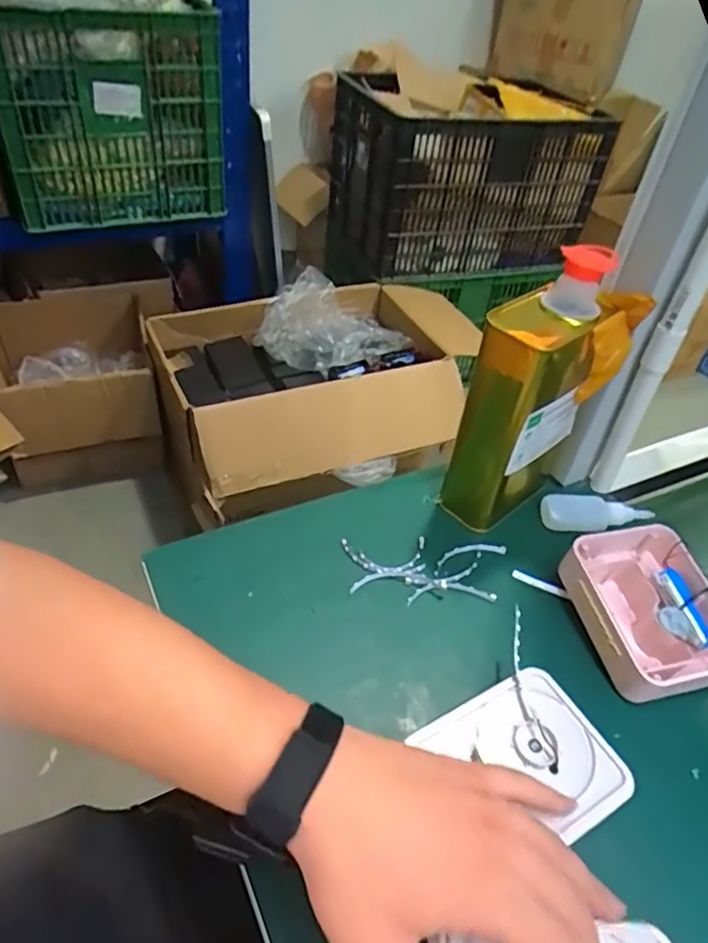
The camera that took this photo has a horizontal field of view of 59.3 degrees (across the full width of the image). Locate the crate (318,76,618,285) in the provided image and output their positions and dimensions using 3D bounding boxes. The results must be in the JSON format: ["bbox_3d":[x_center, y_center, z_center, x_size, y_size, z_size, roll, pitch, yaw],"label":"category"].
[{"bbox_3d":[0.283,-0.802,1.707,0.651,0.413,0.369,-4,44,-12],"label":"crate"}]

